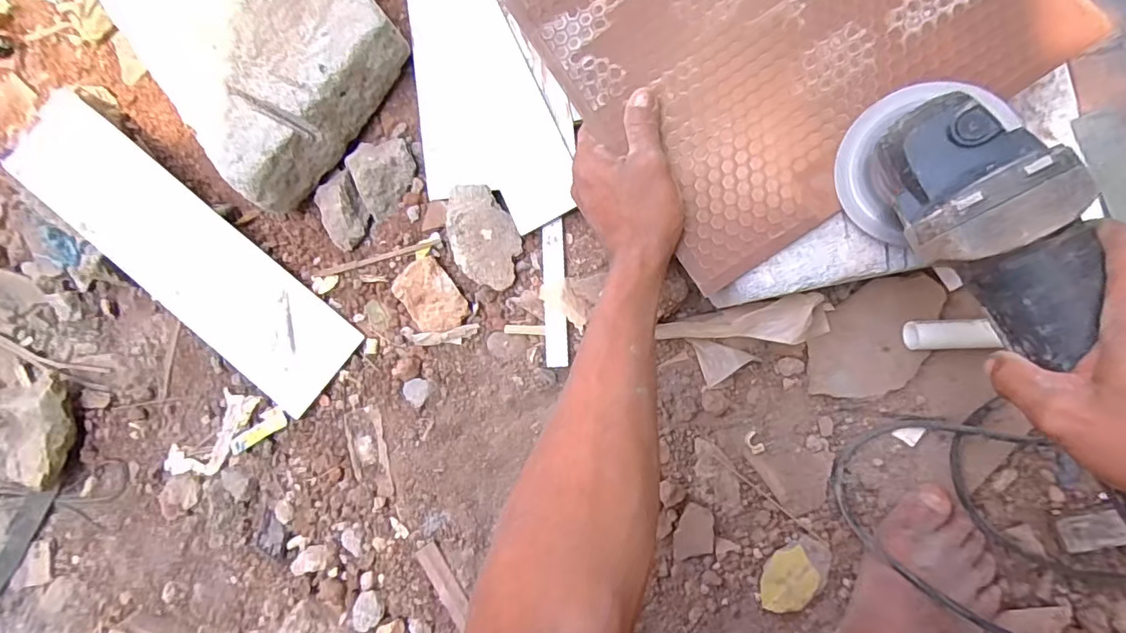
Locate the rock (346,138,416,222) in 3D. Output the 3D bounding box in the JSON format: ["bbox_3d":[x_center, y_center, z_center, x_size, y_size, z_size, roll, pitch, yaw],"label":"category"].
[{"bbox_3d":[-0.166,-0.130,0.504,0.054,0.024,0.064,-22,85,9],"label":"rock"}]

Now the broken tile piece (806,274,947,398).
[{"bbox_3d":[0.249,0.017,0.435,0.096,0.012,0.091,-3,88,10],"label":"broken tile piece"}]

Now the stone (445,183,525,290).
[{"bbox_3d":[-0.070,-0.070,0.483,0.054,0.022,0.093,-14,86,9],"label":"stone"}]

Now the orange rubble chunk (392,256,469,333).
[{"bbox_3d":[-0.121,-0.016,0.492,0.050,0.023,0.066,-38,83,7],"label":"orange rubble chunk"}]

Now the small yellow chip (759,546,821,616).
[{"bbox_3d":[0.185,0.217,0.443,0.041,0.004,0.056,26,93,9],"label":"small yellow chip"}]

